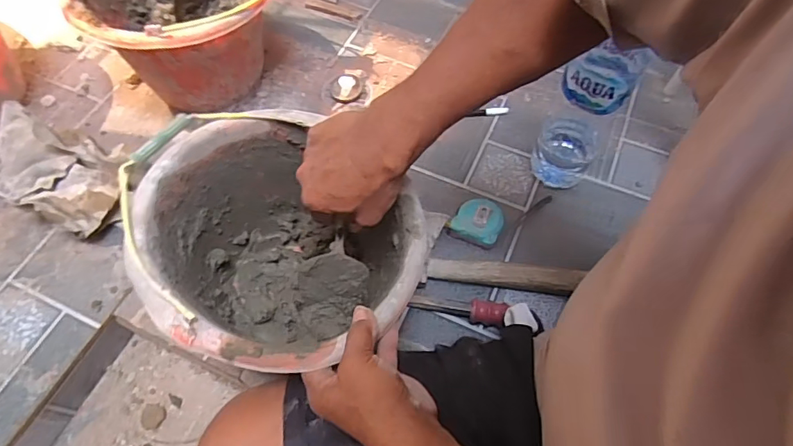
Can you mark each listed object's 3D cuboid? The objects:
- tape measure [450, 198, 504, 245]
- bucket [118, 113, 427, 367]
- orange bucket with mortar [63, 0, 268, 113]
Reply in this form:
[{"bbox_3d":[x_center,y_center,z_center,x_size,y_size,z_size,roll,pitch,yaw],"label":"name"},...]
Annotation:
[{"bbox_3d":[0.116,-0.002,0.715,0.068,0.042,0.065,22,61,10],"label":"tape measure"},{"bbox_3d":[-0.132,0.039,0.579,0.297,0.199,0.256,42,68,18],"label":"bucket"},{"bbox_3d":[-0.312,-0.311,0.768,0.280,0.209,0.270,1,62,-2],"label":"orange bucket with mortar"}]

